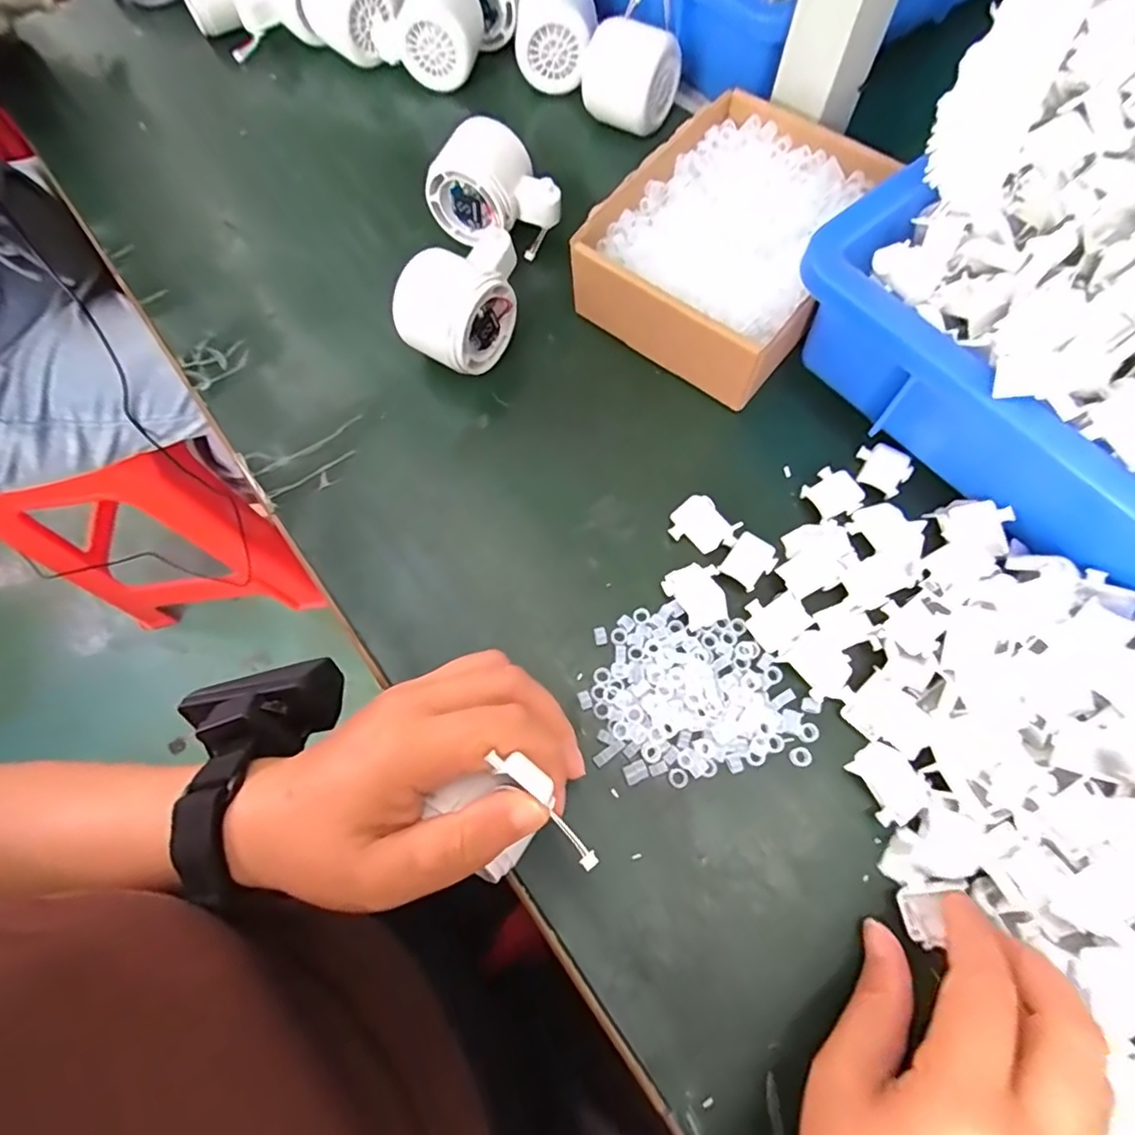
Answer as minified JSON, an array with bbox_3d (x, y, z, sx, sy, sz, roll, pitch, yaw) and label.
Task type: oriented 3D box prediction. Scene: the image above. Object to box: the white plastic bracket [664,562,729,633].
[{"bbox_3d":[0.070,0.014,0.313,0.029,0.004,0.033,-27,72,-7],"label":"white plastic bracket"}]

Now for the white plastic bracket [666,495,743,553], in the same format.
[{"bbox_3d":[0.073,-0.023,0.327,0.029,0.004,0.032,-47,72,2],"label":"white plastic bracket"}]

